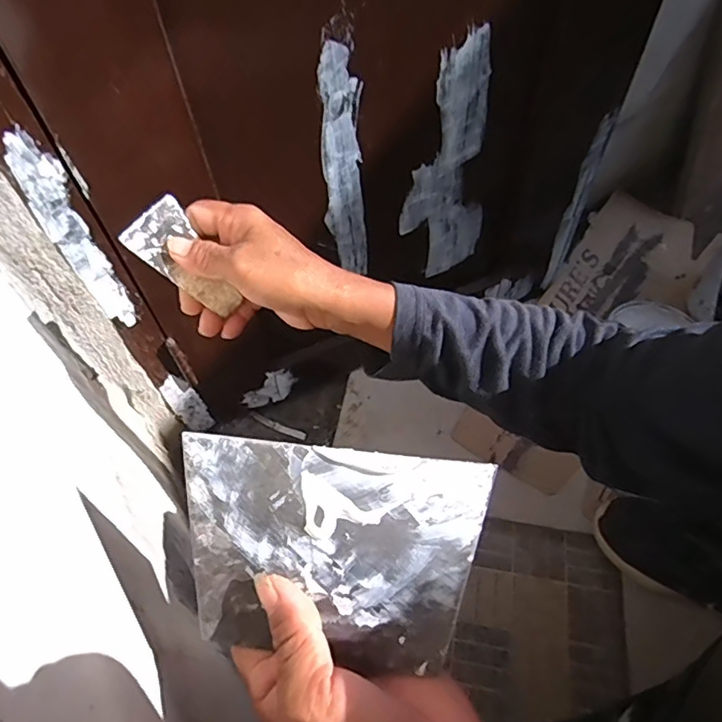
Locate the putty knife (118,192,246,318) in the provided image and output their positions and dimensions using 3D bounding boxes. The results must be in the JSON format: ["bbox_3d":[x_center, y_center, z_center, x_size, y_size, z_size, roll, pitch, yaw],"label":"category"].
[{"bbox_3d":[-0.130,-0.073,0.398,0.013,0.089,0.045,-5,41,53],"label":"putty knife"}]

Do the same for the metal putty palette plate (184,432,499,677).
[{"bbox_3d":[-0.016,0.089,0.250,0.139,0.004,0.097,5,88,8],"label":"metal putty palette plate"}]

